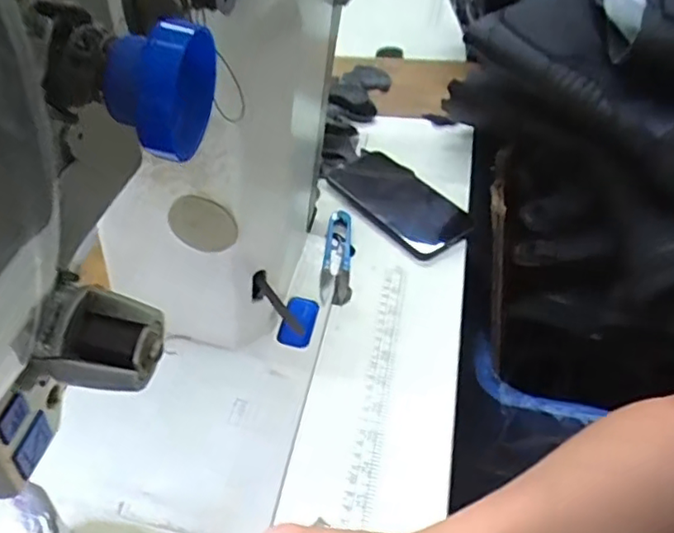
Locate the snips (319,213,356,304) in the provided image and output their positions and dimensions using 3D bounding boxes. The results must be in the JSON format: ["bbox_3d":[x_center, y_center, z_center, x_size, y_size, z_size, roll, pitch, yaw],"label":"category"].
[{"bbox_3d":[0.001,-0.011,0.588,0.029,0.017,0.114,1,45,5],"label":"snips"}]

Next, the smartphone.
[{"bbox_3d":[0.062,-0.071,0.649,0.091,0.010,0.175,-30,50,-24],"label":"smartphone"}]

